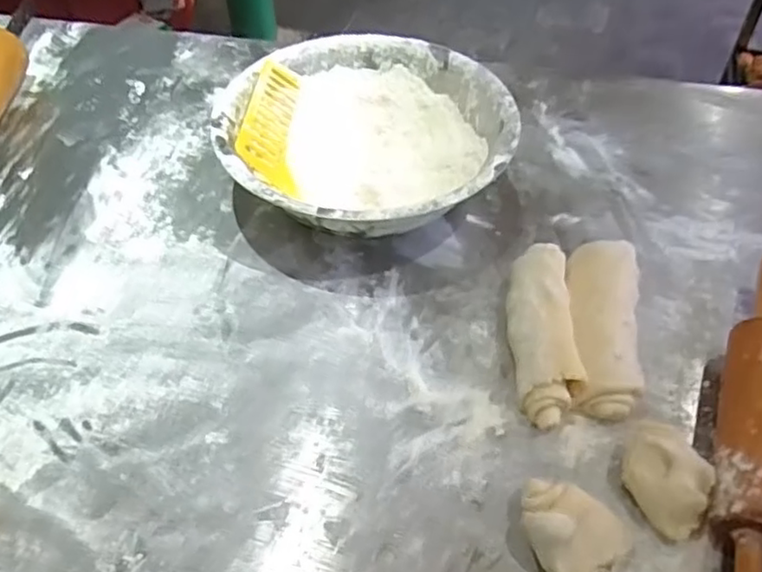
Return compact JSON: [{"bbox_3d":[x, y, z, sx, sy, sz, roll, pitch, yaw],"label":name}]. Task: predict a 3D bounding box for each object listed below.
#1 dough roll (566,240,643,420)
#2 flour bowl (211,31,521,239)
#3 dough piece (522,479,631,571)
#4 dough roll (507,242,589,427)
[{"bbox_3d":[0.183,0.027,0.543,0.056,0.040,0.169,9,51,9],"label":"dough roll"},{"bbox_3d":[-0.013,-0.137,0.651,0.269,0.085,0.272,-1,50,1],"label":"flour bowl"},{"bbox_3d":[0.127,0.165,0.432,0.070,0.036,0.055,11,51,11],"label":"dough piece"},{"bbox_3d":[0.131,0.034,0.537,0.049,0.044,0.162,2,50,4],"label":"dough roll"}]

